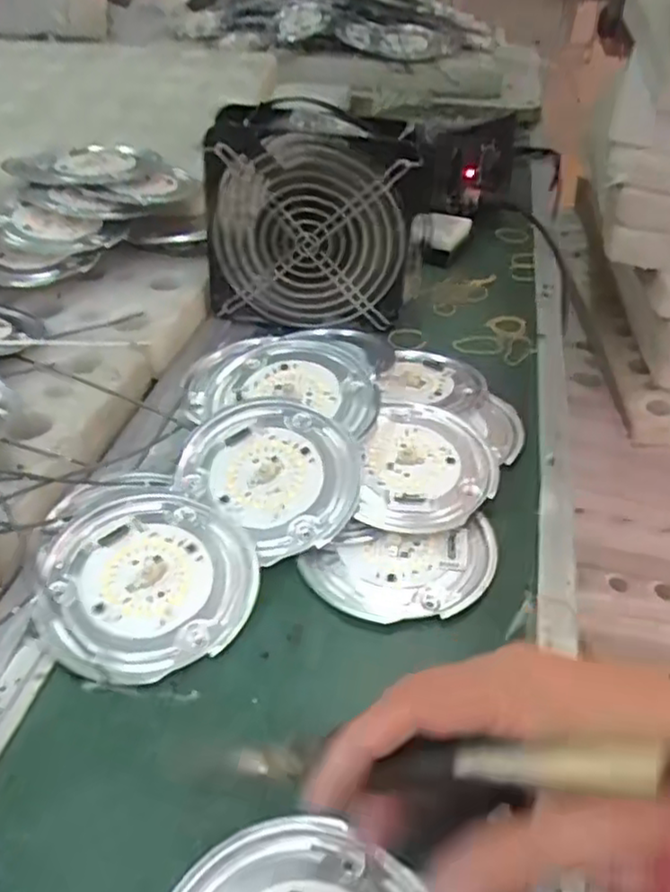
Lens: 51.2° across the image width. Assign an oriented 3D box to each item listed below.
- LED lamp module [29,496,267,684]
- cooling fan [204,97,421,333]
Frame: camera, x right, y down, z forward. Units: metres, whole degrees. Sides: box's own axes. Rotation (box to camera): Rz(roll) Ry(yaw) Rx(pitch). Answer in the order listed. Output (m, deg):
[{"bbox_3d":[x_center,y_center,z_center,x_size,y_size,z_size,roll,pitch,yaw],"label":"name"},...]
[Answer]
[{"bbox_3d":[-0.094,0.066,0.355,0.104,0.010,0.104,-10,42,-11],"label":"LED lamp module"},{"bbox_3d":[-0.017,-0.172,0.532,0.156,0.147,0.058,2,40,2],"label":"cooling fan"}]

